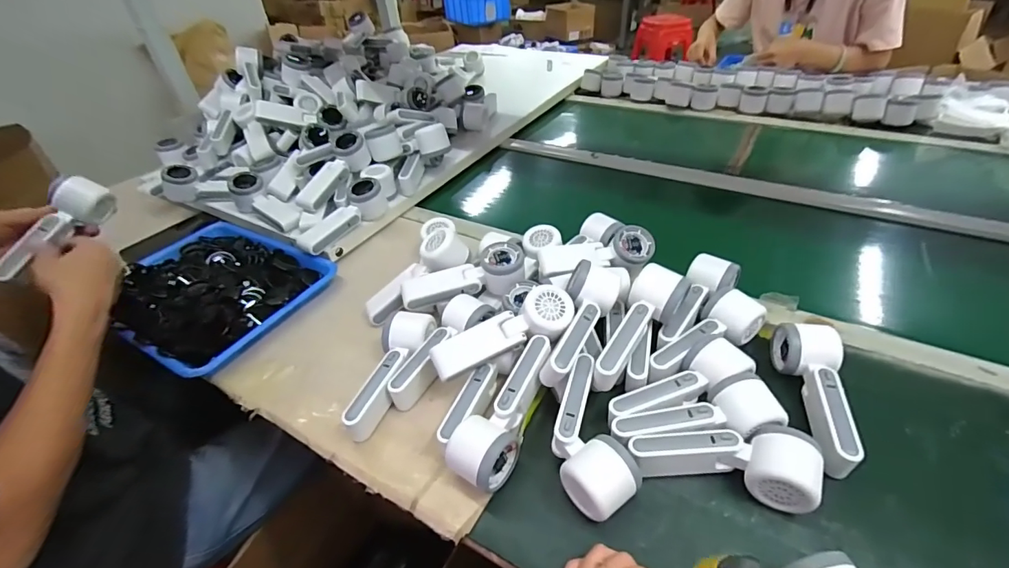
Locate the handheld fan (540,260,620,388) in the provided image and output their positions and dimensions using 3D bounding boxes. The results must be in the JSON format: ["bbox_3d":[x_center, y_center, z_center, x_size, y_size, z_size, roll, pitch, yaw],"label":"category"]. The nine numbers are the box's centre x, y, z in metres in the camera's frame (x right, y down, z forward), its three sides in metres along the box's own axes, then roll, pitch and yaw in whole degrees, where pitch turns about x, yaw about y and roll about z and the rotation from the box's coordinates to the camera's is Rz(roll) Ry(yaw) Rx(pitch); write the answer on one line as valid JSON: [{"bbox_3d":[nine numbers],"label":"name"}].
[{"bbox_3d":[0.086,0.041,0.515,0.058,0.052,0.155,11,42,19],"label":"handheld fan"}]

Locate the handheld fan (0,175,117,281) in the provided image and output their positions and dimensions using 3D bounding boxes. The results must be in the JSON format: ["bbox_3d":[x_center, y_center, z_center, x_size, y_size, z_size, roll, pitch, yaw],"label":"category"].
[{"bbox_3d":[-0.593,-0.074,0.614,0.051,0.073,0.168,8,58,14],"label":"handheld fan"}]

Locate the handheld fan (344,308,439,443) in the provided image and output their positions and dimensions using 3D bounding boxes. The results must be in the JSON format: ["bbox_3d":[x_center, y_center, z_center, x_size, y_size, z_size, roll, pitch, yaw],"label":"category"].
[{"bbox_3d":[-0.133,0.103,0.539,0.050,0.055,0.155,8,41,15],"label":"handheld fan"}]

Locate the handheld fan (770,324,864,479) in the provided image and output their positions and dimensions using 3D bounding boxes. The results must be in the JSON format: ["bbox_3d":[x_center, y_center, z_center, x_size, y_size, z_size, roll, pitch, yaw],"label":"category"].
[{"bbox_3d":[0.332,0.112,0.479,0.051,0.050,0.169,3,40,9],"label":"handheld fan"}]

